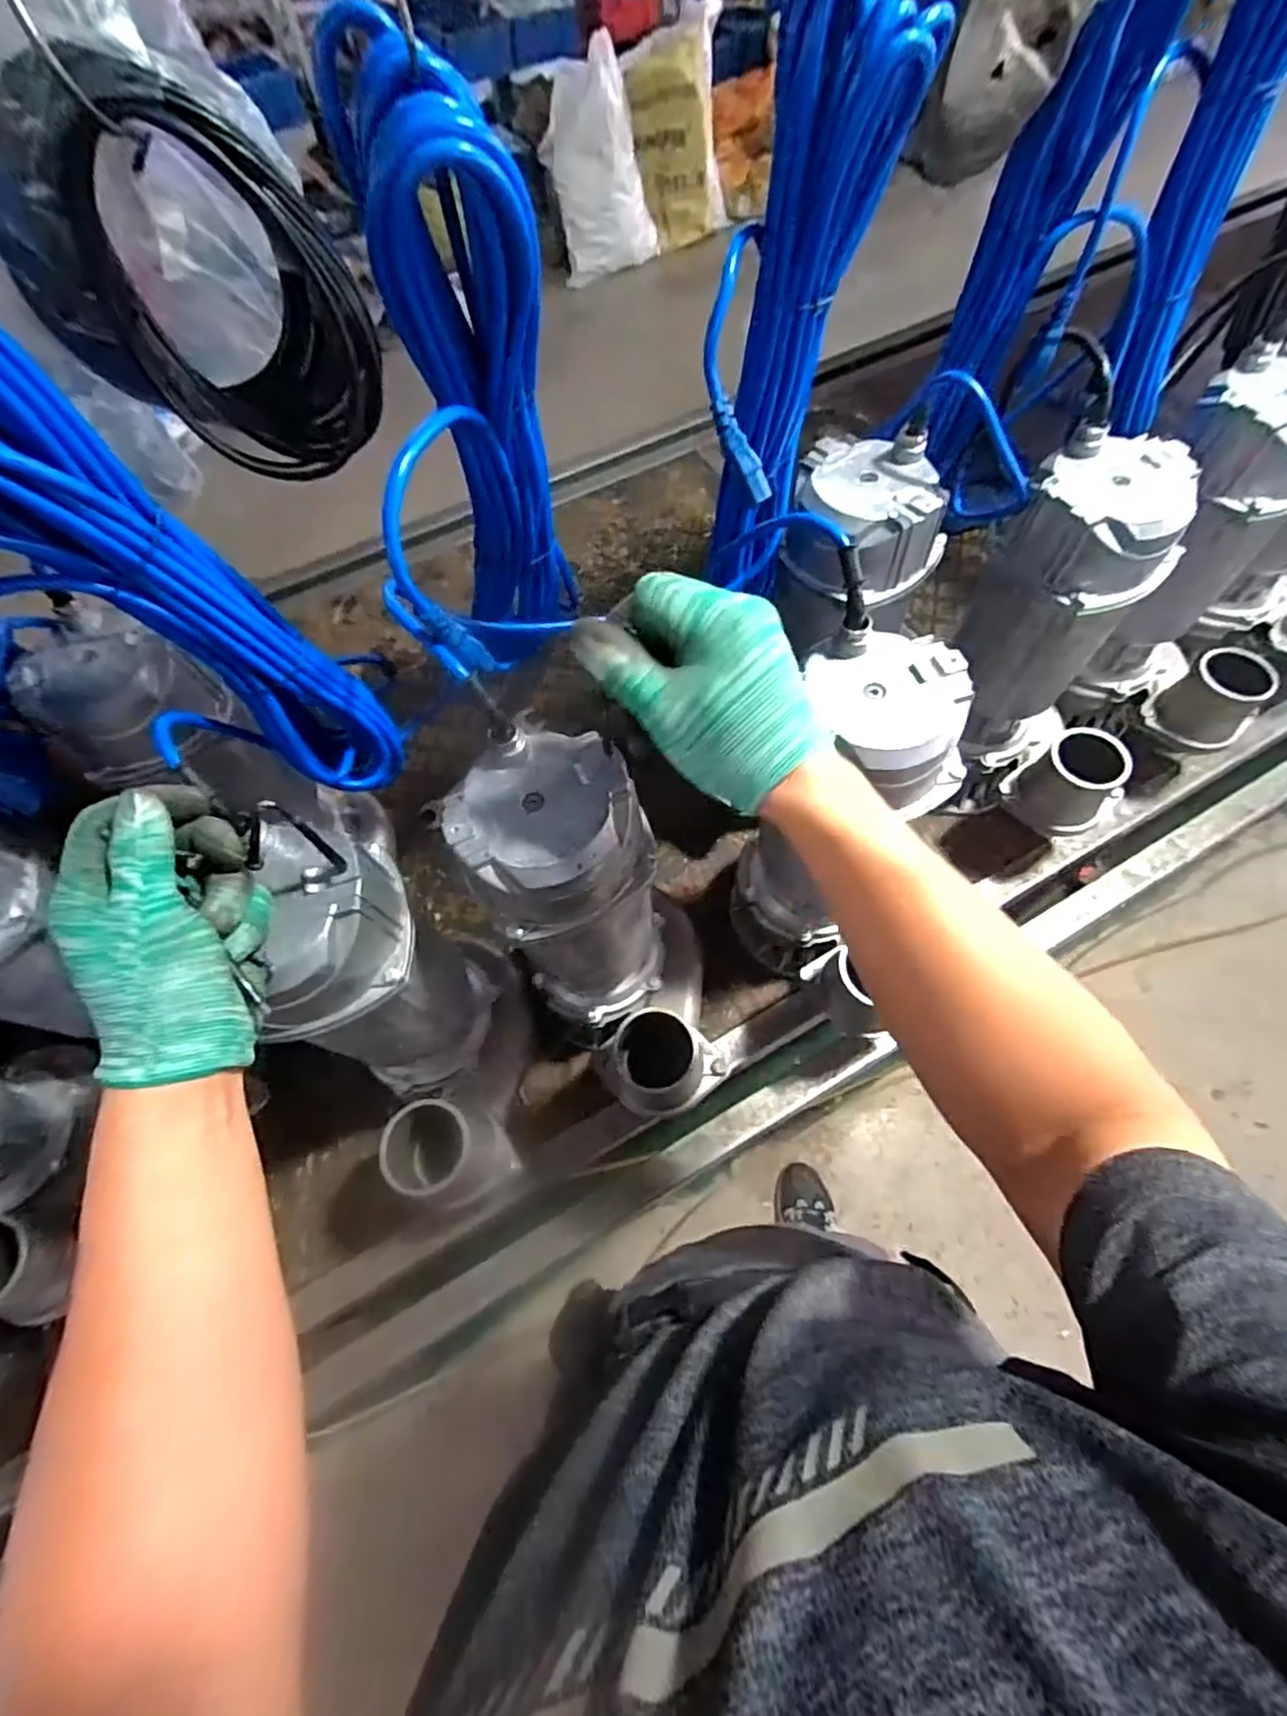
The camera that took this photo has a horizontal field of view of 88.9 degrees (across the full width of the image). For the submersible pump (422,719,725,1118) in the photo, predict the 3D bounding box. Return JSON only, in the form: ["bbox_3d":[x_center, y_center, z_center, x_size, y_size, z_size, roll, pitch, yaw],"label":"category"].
[{"bbox_3d":[-0.015,0.076,0.526,0.157,0.320,0.211,-24,64,-8],"label":"submersible pump"}]

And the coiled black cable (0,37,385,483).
[{"bbox_3d":[-0.192,-0.242,0.286,0.131,0.133,0.048,-16,63,-4],"label":"coiled black cable"}]

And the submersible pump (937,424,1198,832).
[{"bbox_3d":[0.420,-0.175,0.644,0.140,0.356,0.208,-26,64,-9],"label":"submersible pump"}]

